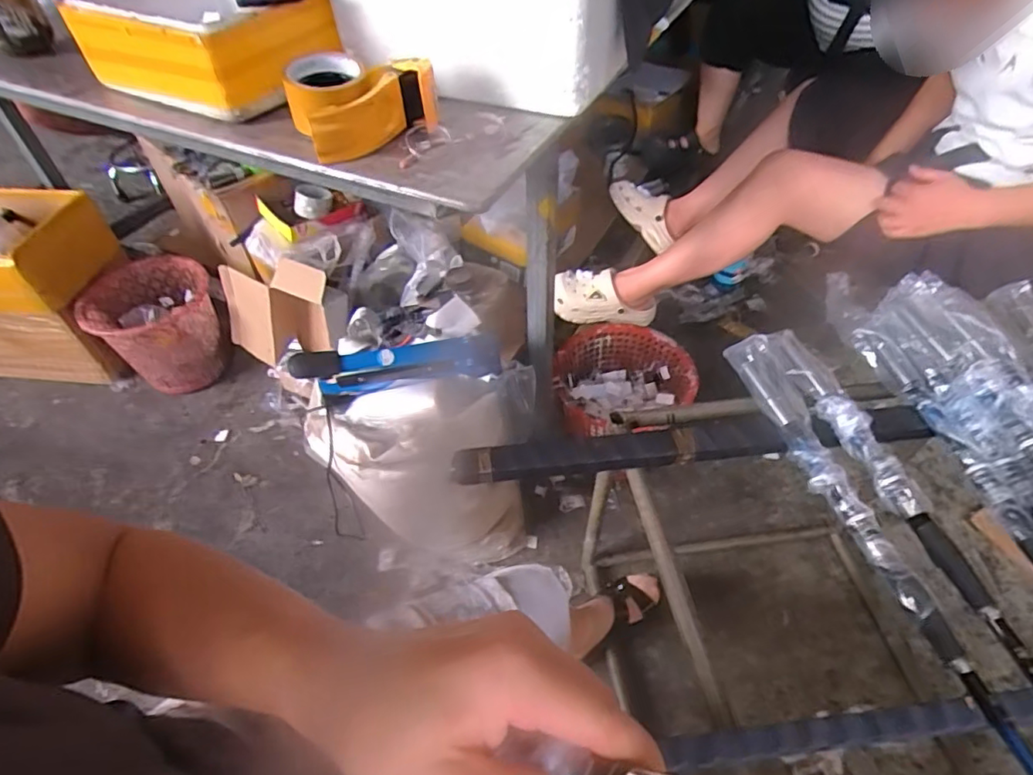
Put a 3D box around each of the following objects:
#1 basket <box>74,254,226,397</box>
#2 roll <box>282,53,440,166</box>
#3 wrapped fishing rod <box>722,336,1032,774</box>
[{"bbox_3d":[-0.891,-0.147,1.458,0.276,0.271,0.283,-25,53,-19],"label":"basket"},{"bbox_3d":[-0.174,-0.328,0.652,0.162,0.064,0.155,-15,50,-12],"label":"roll"},{"bbox_3d":[0.379,0.147,0.612,0.065,0.041,0.560,-11,50,-9],"label":"wrapped fishing rod"}]

